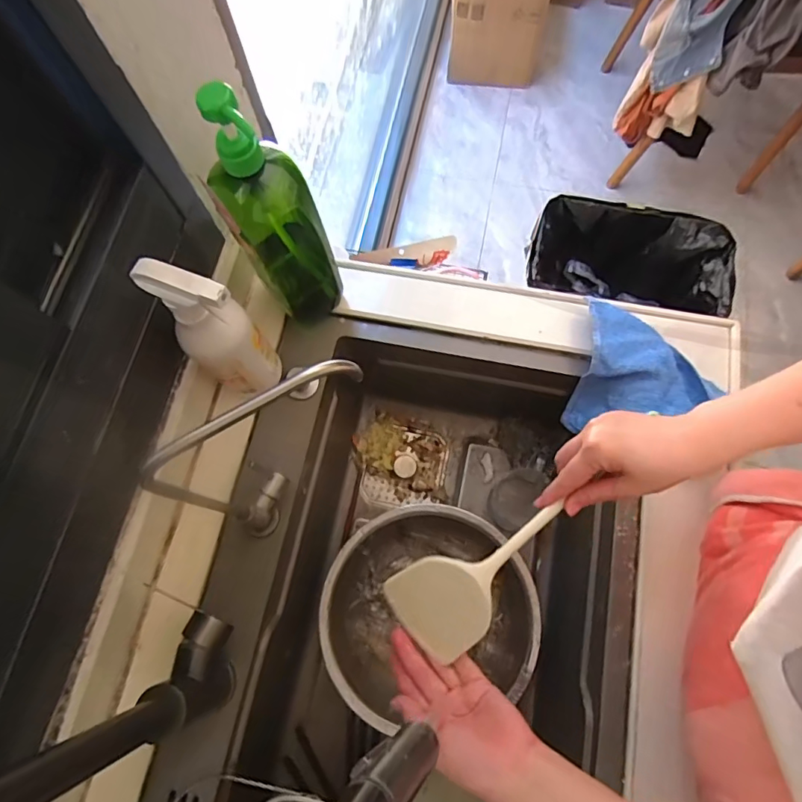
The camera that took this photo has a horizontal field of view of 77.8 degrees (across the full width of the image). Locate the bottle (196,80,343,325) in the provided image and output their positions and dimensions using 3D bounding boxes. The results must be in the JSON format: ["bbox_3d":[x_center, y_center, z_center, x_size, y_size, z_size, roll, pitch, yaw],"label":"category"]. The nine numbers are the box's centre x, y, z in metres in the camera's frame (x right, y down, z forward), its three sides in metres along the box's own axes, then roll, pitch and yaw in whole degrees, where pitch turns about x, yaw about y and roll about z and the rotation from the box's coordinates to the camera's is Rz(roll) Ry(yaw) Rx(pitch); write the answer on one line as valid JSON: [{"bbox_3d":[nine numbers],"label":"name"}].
[{"bbox_3d":[-0.121,-0.176,0.494,0.083,0.275,0.061,-27,72,-8],"label":"bottle"}]

